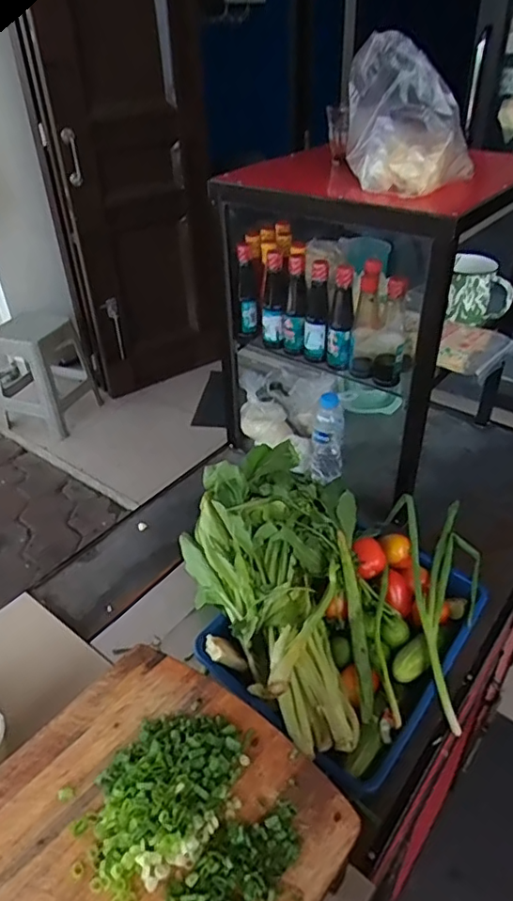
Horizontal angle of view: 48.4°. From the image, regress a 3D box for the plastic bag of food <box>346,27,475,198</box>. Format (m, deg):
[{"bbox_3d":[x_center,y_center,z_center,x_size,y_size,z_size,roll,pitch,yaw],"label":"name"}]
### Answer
[{"bbox_3d":[0.200,-0.422,0.744,0.162,0.179,0.114,29,28,35],"label":"plastic bag of food"}]

